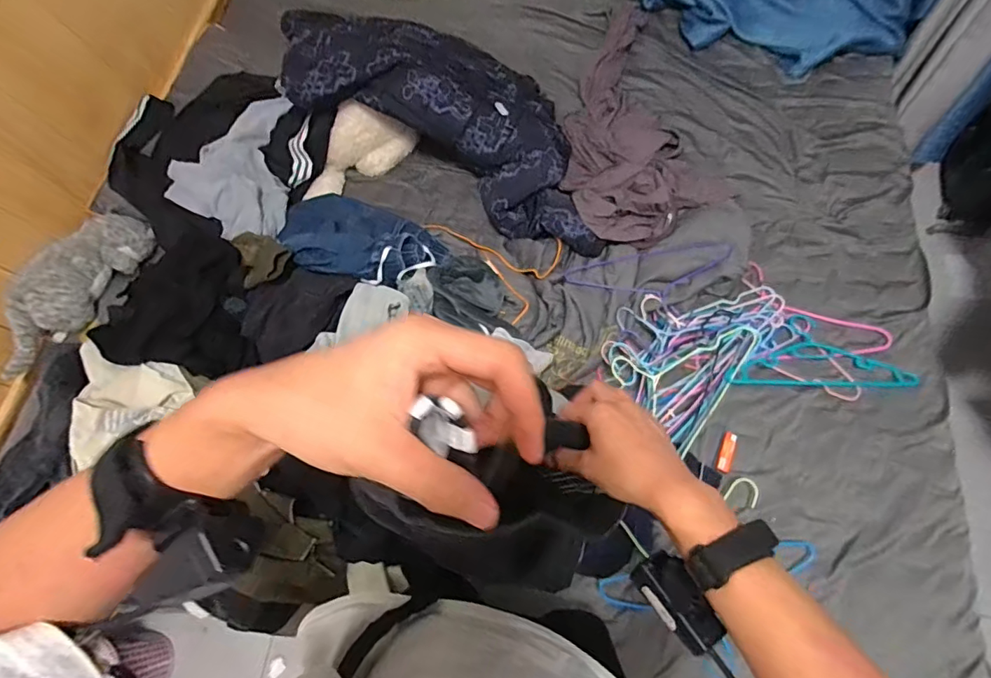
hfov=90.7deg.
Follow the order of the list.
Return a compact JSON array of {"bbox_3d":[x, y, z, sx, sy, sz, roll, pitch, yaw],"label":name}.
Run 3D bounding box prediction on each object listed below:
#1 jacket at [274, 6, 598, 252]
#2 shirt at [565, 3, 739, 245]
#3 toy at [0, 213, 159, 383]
[{"bbox_3d":[-0.037,-0.558,1.207,0.832,0.202,0.462,37,73,2],"label":"jacket"},{"bbox_3d":[0.325,-0.561,1.228,0.371,0.102,0.727,-14,68,1],"label":"shirt"},{"bbox_3d":[-0.994,-0.119,1.145,0.115,0.160,0.433,14,71,11],"label":"toy"}]

